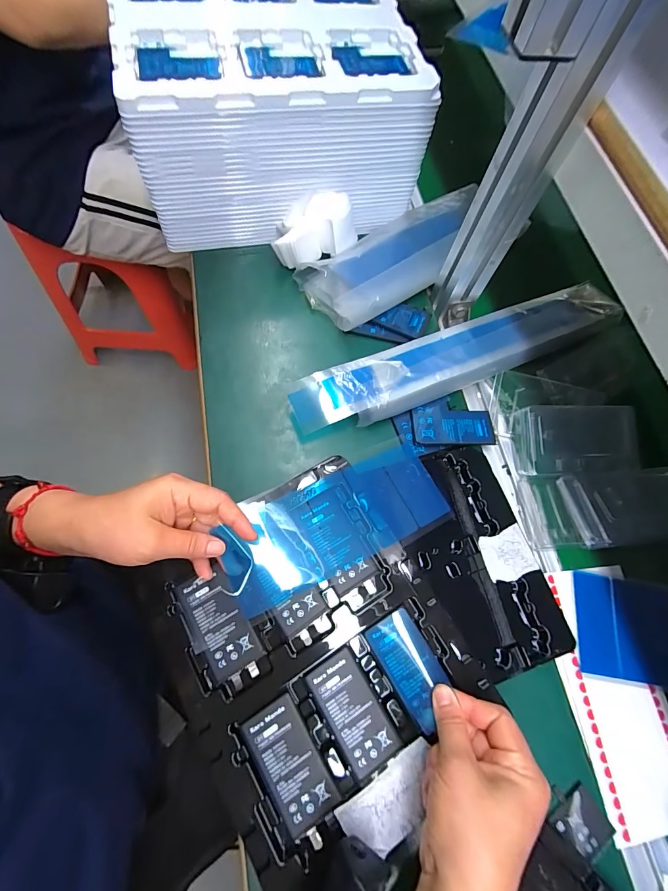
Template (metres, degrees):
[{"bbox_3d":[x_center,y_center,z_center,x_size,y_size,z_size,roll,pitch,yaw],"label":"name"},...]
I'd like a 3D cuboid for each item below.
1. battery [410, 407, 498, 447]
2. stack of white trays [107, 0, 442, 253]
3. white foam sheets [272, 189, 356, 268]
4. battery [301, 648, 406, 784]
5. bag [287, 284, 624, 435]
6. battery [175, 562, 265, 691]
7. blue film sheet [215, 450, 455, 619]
[{"bbox_3d":[0.131,-0.021,0.405,0.086,0.009,0.046,4,69,-5],"label":"battery"},{"bbox_3d":[-0.079,-0.425,0.459,0.314,0.155,0.268,-10,71,-11],"label":"stack of white trays"},{"bbox_3d":[-0.020,-0.260,0.447,0.105,0.059,0.072,1,69,-7],"label":"white foam sheets"},{"bbox_3d":[0.015,0.214,0.295,0.043,0.005,0.083,-29,75,-16],"label":"battery"},{"bbox_3d":[0.145,-0.106,0.419,0.401,0.033,0.070,-20,73,-14],"label":"bag"},{"bbox_3d":[-0.095,0.151,0.310,0.042,0.006,0.092,-27,75,-16],"label":"battery"},{"bbox_3d":[0.004,0.066,0.347,0.211,0.023,0.092,-22,71,-16],"label":"blue film sheet"}]

